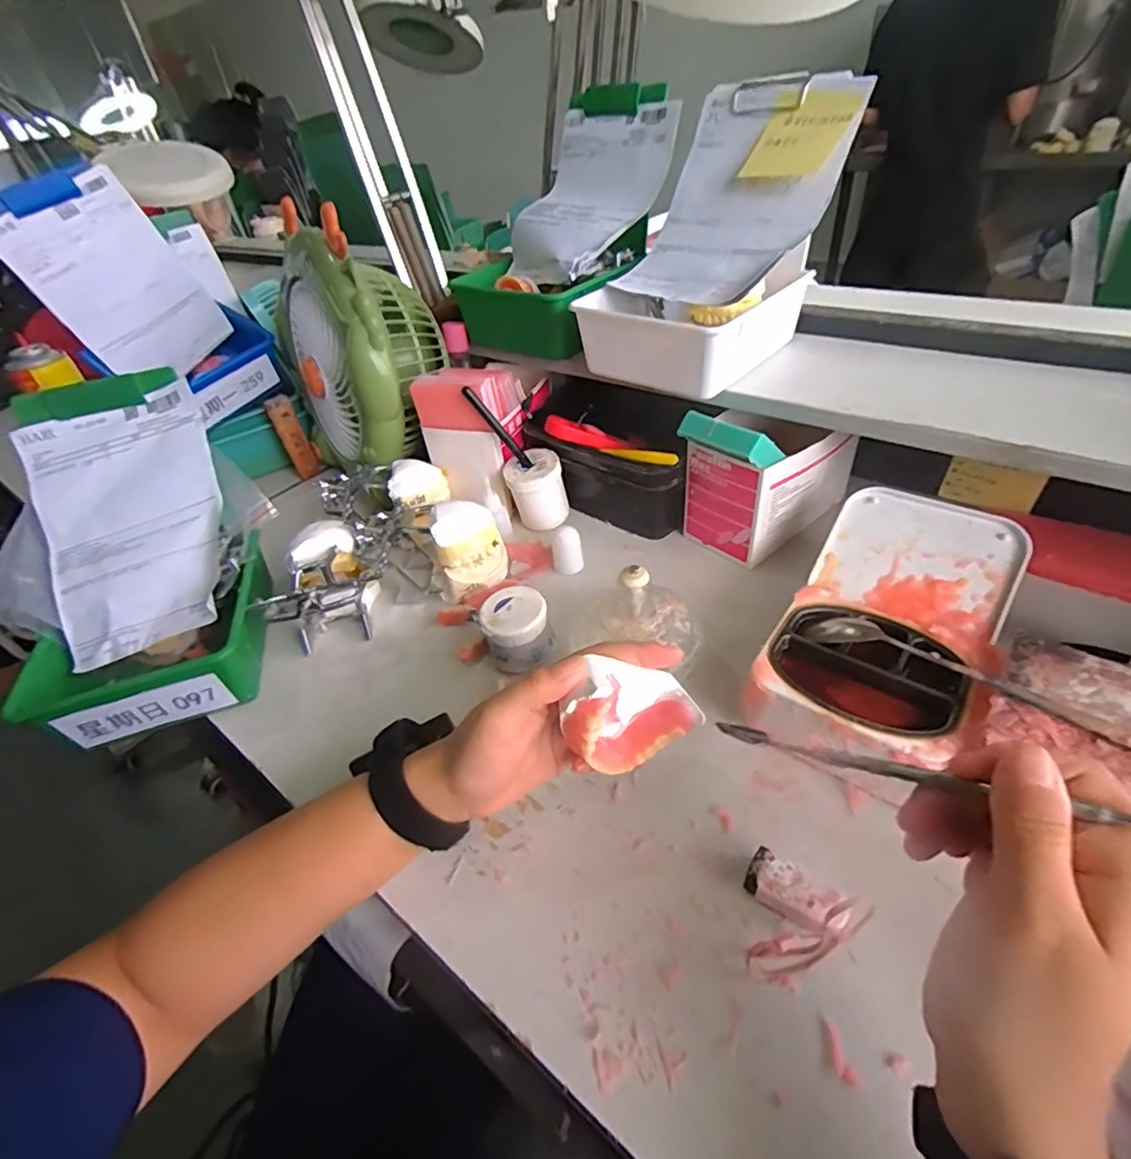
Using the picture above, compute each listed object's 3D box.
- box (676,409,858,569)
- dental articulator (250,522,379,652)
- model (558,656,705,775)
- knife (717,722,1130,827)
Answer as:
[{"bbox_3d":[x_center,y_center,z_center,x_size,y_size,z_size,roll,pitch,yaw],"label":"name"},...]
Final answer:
[{"bbox_3d":[0.191,-0.105,0.533,0.156,0.130,0.086,-29,45,-22],"label":"box"},{"bbox_3d":[-0.212,0.011,0.510,0.091,0.076,0.112,-17,42,-10],"label":"dental articulator"},{"bbox_3d":[0.032,0.065,0.302,0.067,0.056,0.040,-20,43,-13],"label":"model"},{"bbox_3d":[0.137,0.075,0.218,0.174,0.006,0.009,1,36,48],"label":"knife"}]

